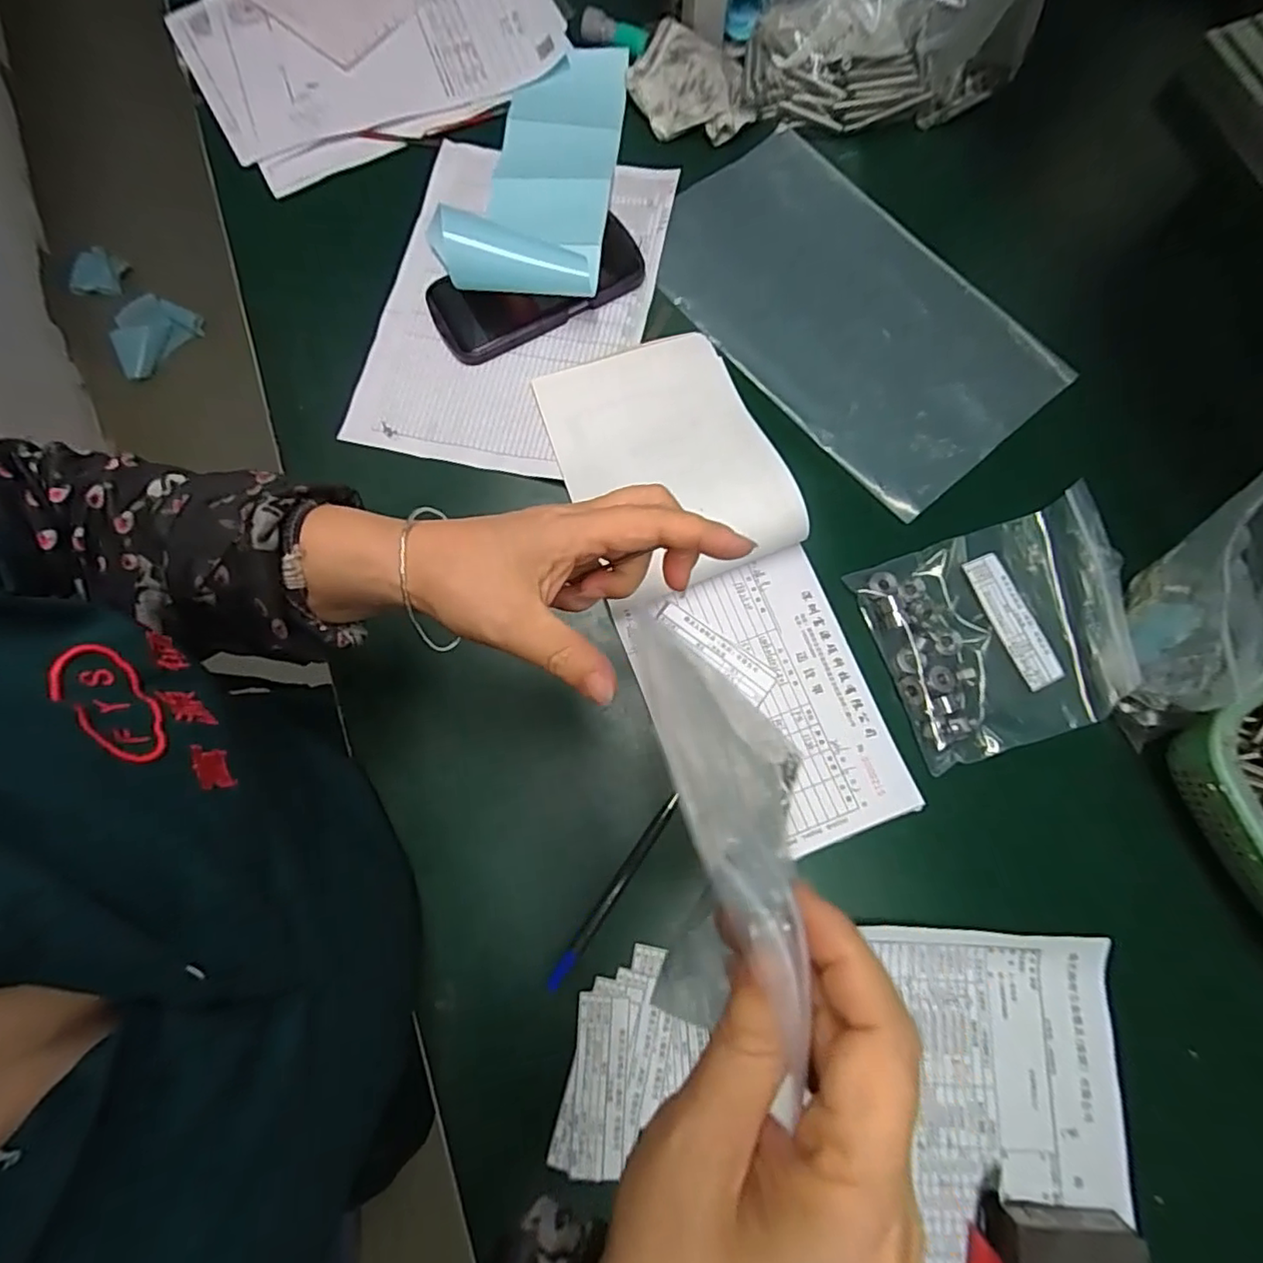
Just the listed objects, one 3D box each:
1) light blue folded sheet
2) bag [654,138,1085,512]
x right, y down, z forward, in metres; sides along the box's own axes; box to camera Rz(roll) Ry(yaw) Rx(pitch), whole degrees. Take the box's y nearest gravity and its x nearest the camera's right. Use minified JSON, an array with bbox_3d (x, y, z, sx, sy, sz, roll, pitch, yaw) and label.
[{"bbox_3d":[-0.083,-0.386,0.489,0.133,0.055,0.265,5,78,2],"label":"light blue folded sheet"},{"bbox_3d":[0.166,-0.255,0.484,0.188,0.008,0.320,-40,80,-7],"label":"bag"}]

